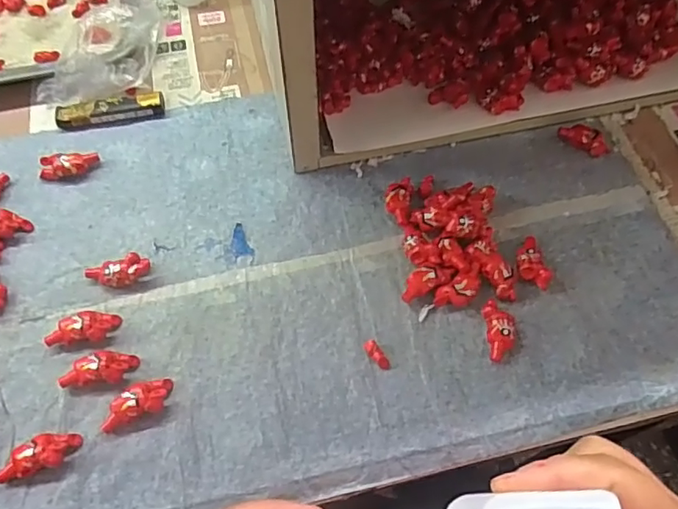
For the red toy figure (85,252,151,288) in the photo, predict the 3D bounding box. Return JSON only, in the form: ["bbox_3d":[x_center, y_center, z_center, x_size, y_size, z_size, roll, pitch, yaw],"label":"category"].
[{"bbox_3d":[-0.142,0.012,0.359,0.040,0.014,0.018,-15,62,-8],"label":"red toy figure"}]

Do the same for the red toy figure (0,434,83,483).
[{"bbox_3d":[-0.165,0.110,0.303,0.042,0.014,0.017,-15,62,-8],"label":"red toy figure"}]

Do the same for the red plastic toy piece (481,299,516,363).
[{"bbox_3d":[0.099,0.046,0.341,0.018,0.012,0.036,-5,61,-3],"label":"red plastic toy piece"}]

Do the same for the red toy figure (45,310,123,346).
[{"bbox_3d":[-0.156,0.045,0.340,0.040,0.015,0.018,-6,61,-3],"label":"red toy figure"}]

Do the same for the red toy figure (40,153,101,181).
[{"bbox_3d":[-0.195,-0.065,0.402,0.039,0.013,0.019,-5,61,-3],"label":"red toy figure"}]

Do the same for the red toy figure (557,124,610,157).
[{"bbox_3d":[0.184,-0.086,0.416,0.038,0.014,0.013,29,65,15],"label":"red toy figure"}]

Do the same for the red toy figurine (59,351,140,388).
[{"bbox_3d":[-0.142,0.068,0.327,0.042,0.015,0.019,-6,61,-3],"label":"red toy figurine"}]

